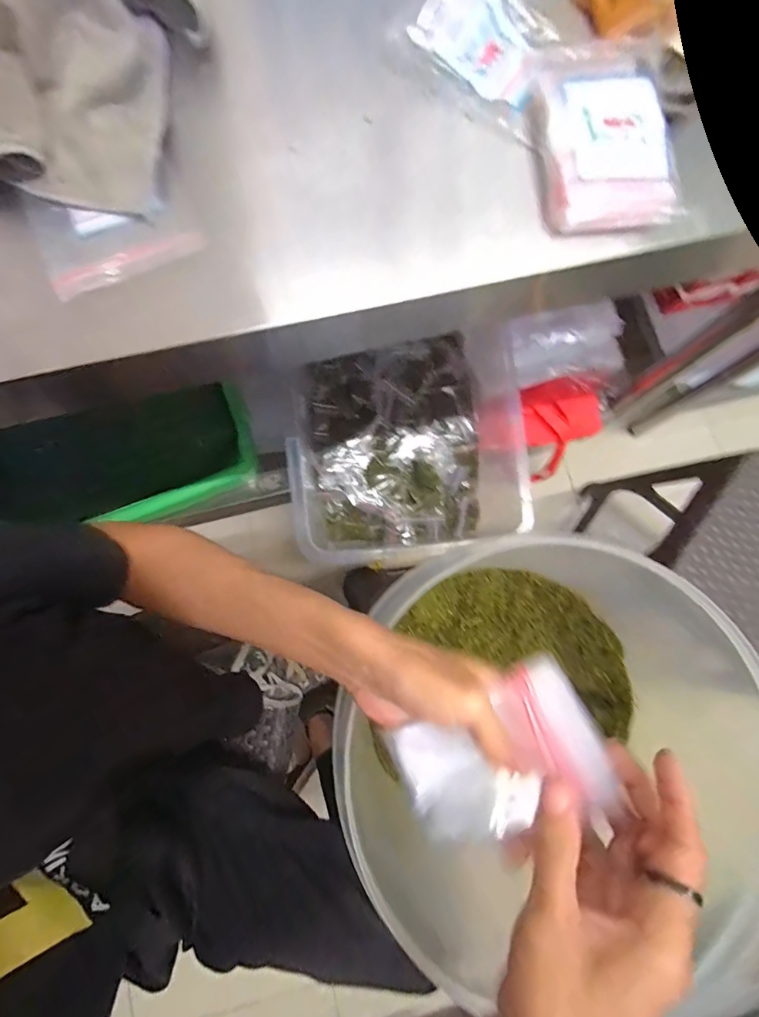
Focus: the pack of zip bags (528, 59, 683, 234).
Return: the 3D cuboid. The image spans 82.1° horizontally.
[{"bbox_3d":[0.151,-0.248,0.296,0.089,0.018,0.121,-4,80,-2],"label":"pack of zip bags"}]

